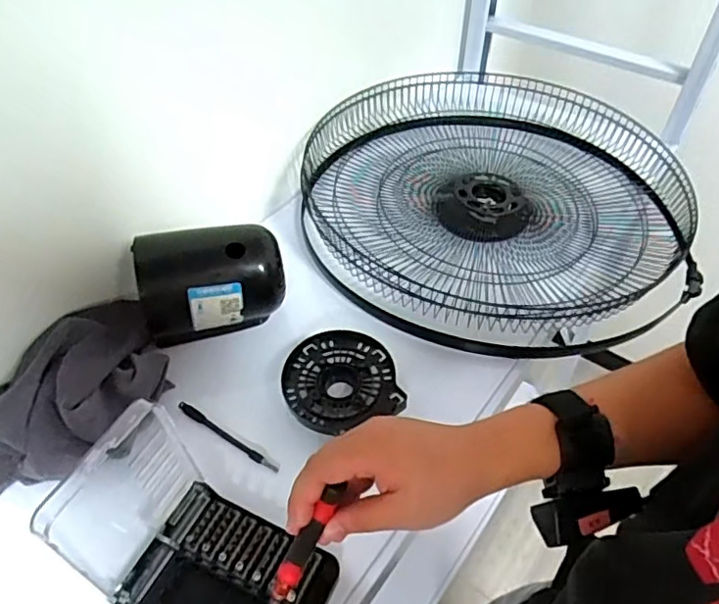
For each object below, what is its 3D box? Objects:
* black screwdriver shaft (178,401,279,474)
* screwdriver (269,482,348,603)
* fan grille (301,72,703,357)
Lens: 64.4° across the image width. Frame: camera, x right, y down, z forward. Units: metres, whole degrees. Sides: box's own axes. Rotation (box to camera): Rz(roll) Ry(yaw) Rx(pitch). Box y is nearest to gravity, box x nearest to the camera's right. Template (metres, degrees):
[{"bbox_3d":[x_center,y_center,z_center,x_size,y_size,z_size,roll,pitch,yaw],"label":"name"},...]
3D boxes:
[{"bbox_3d":[-0.131,0.132,0.560,0.127,0.007,0.011,27,54,22],"label":"black screwdriver shaft"},{"bbox_3d":[-0.042,0.177,0.398,0.013,0.157,0.015,-6,42,-44],"label":"screwdriver"},{"bbox_3d":[0.177,-0.148,0.769,0.500,0.082,0.472,0,48,0],"label":"fan grille"}]

